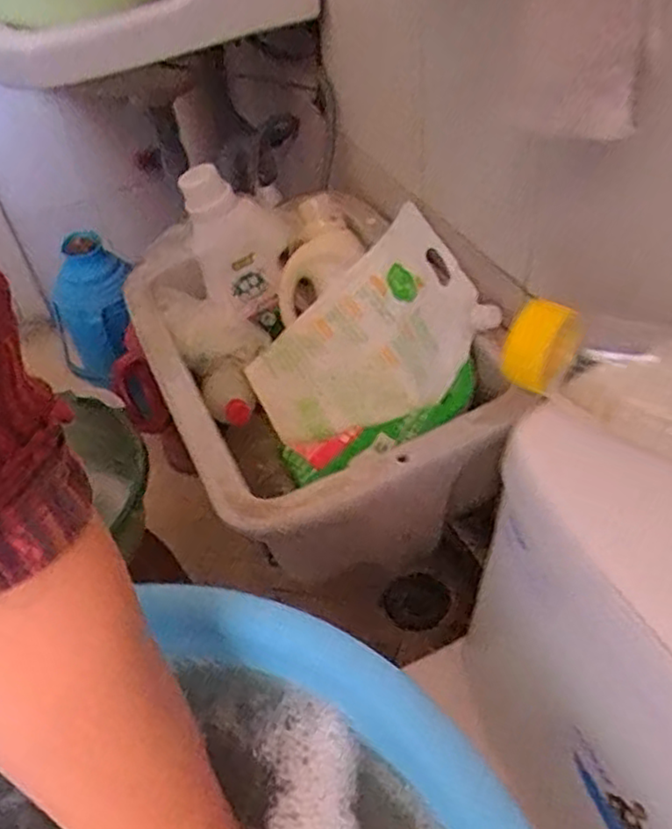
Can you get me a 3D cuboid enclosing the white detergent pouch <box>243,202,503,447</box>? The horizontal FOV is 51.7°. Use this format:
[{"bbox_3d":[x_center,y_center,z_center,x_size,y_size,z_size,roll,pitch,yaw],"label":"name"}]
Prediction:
[{"bbox_3d":[0.033,-0.085,0.808,0.272,0.066,0.220,-37,52,11],"label":"white detergent pouch"}]

